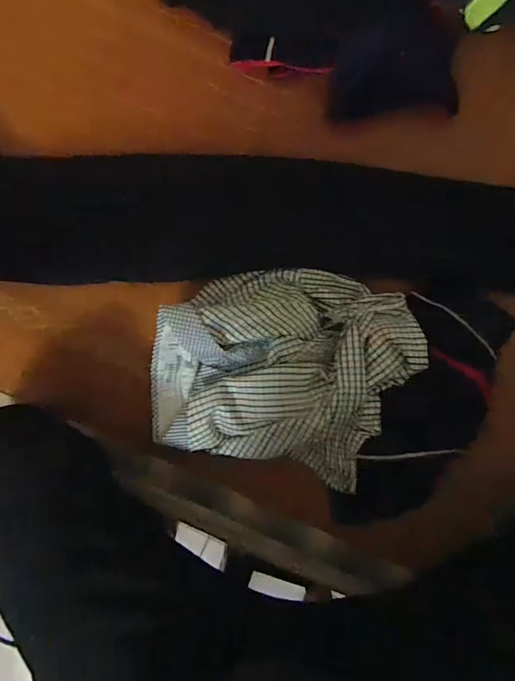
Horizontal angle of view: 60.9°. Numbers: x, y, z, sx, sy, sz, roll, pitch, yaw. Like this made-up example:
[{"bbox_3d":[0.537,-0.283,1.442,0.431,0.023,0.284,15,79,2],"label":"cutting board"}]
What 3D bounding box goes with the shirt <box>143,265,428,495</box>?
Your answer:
[{"bbox_3d":[0.023,0.031,0.512,0.286,0.062,0.234,13,90,0],"label":"shirt"}]

